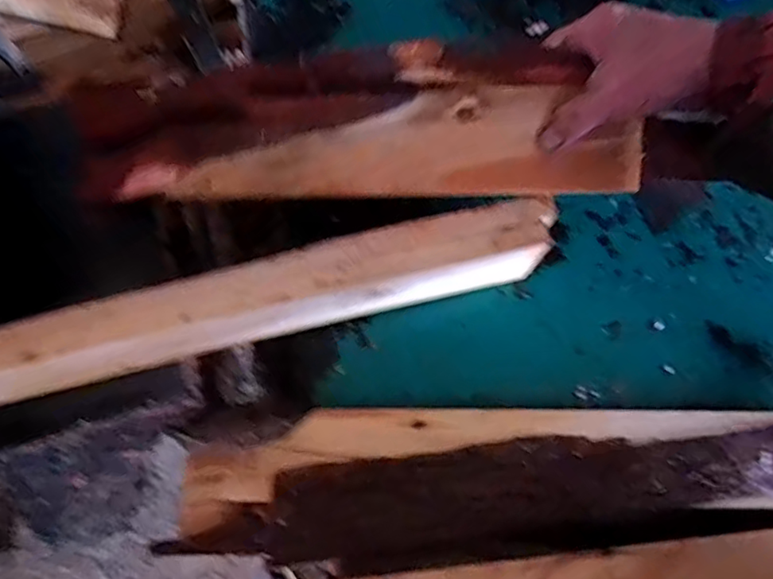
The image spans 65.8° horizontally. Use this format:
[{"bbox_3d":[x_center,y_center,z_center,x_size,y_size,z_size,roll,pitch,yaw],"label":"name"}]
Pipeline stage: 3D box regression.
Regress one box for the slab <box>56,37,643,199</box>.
[{"bbox_3d":[-0.045,-0.121,0.451,0.431,0.026,0.102,0,93,10],"label":"slab"}]

